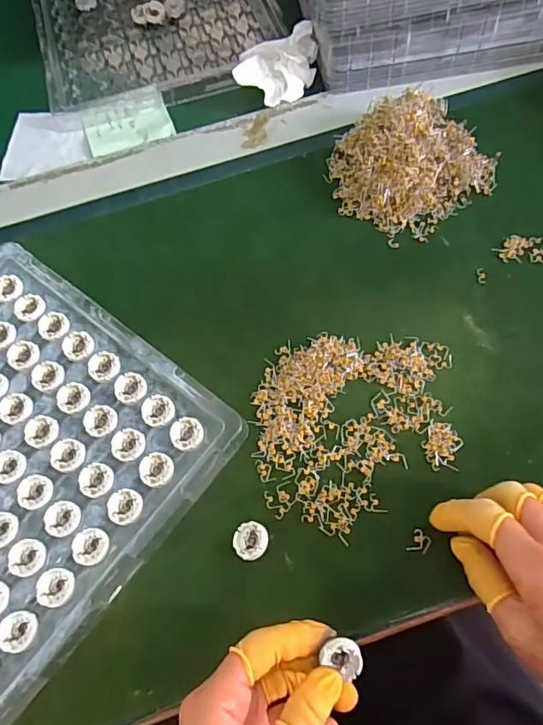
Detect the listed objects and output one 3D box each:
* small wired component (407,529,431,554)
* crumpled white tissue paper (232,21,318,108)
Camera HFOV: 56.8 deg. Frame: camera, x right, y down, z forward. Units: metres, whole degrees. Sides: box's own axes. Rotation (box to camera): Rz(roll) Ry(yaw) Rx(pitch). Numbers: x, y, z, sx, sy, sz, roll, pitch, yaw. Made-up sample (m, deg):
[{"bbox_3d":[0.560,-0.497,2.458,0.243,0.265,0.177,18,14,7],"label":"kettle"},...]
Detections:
[{"bbox_3d":[0.097,0.117,0.326,0.012,0.004,0.015,22,68,13],"label":"small wired component"},{"bbox_3d":[0.005,-0.283,0.483,0.086,0.036,0.057,-20,66,-6],"label":"crumpled white tissue paper"}]

